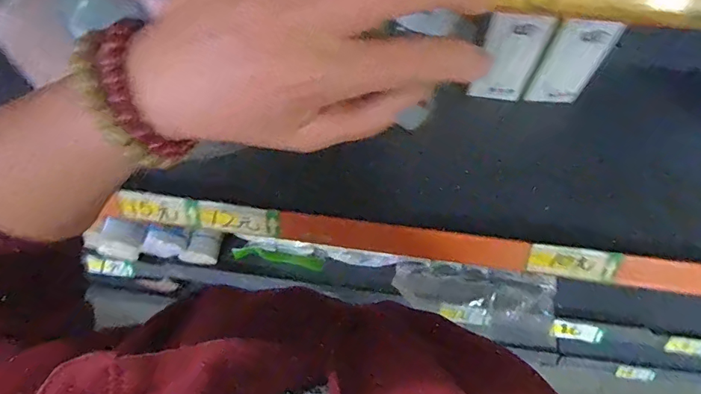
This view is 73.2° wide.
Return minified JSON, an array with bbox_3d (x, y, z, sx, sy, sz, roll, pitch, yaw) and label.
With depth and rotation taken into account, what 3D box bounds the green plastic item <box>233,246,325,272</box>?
[{"bbox_3d":[-0.135,0.117,0.897,0.170,0.032,0.025,12,67,-14],"label":"green plastic item"}]

